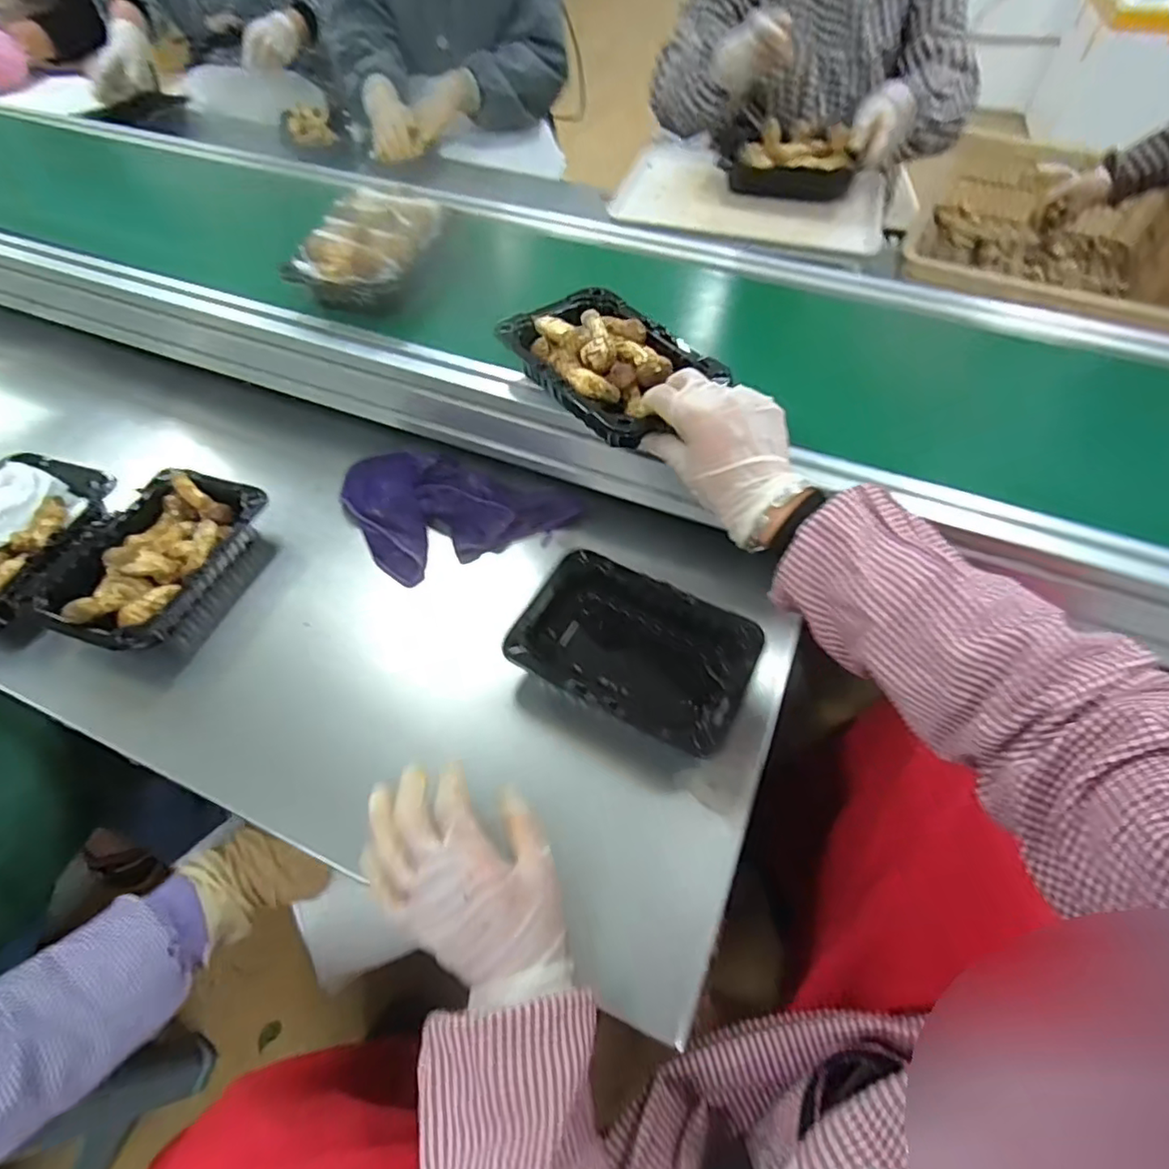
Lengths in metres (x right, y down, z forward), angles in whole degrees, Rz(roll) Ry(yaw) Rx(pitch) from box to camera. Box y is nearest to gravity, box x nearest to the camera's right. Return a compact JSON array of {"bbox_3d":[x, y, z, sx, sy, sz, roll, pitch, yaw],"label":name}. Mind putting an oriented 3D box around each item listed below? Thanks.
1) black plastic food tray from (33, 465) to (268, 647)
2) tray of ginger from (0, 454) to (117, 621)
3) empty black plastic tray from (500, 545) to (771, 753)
[{"bbox_3d":[-0.389,-0.020,0.560,0.120,0.057,0.186,15,55,10],"label":"black plastic food tray"},{"bbox_3d":[-0.507,-0.049,0.542,0.116,0.041,0.195,3,54,1],"label":"tray of ginger"},{"bbox_3d":[0.043,0.060,0.512,0.191,0.053,0.127,23,57,15],"label":"empty black plastic tray"}]

